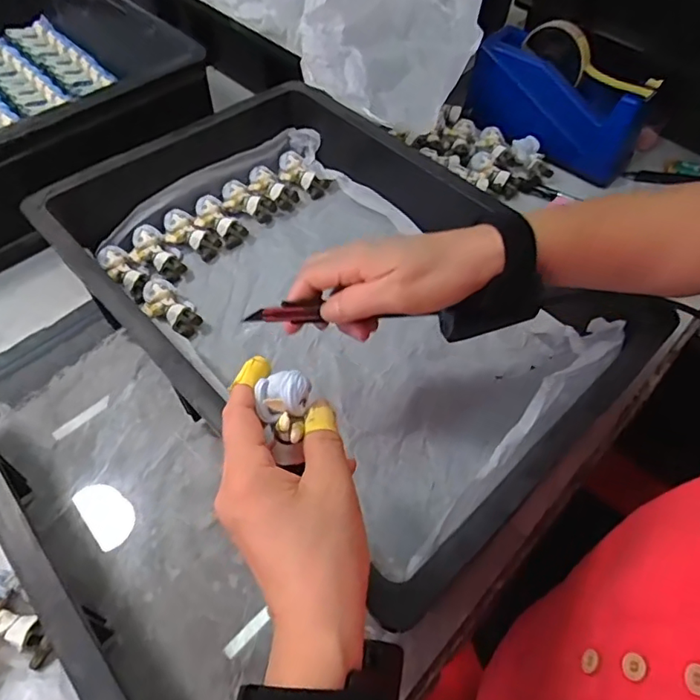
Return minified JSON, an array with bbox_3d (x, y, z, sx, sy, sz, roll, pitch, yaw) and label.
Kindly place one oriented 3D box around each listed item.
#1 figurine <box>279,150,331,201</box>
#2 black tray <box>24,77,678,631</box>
[{"bbox_3d":[-0.056,-0.199,0.616,0.066,0.022,0.032,38,61,3],"label":"figurine"},{"bbox_3d":[-0.023,-0.052,0.477,0.309,0.102,0.466,-37,65,-25],"label":"black tray"}]

